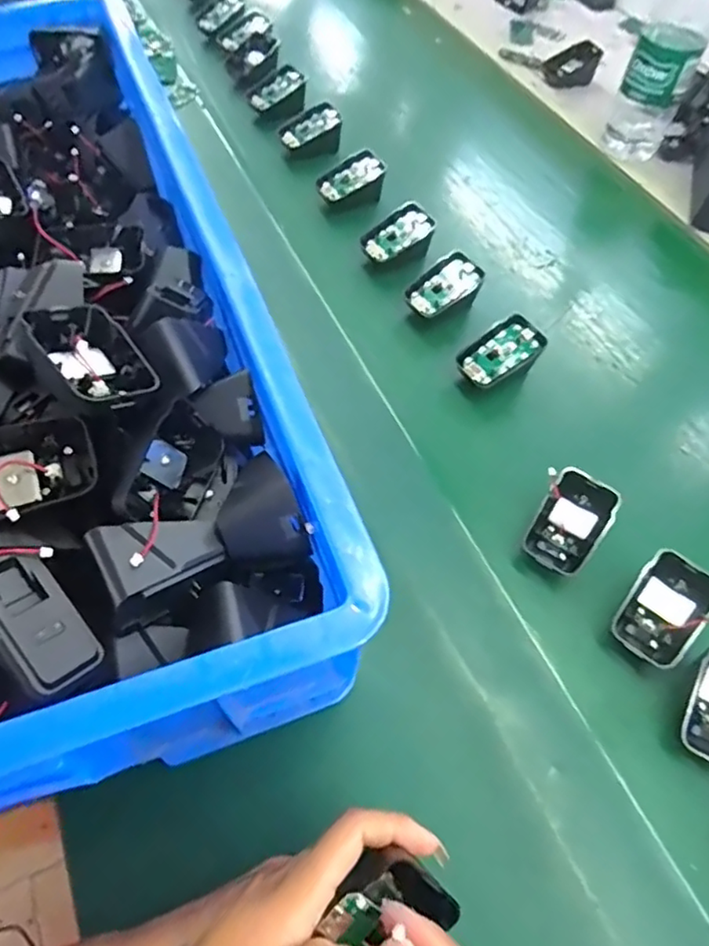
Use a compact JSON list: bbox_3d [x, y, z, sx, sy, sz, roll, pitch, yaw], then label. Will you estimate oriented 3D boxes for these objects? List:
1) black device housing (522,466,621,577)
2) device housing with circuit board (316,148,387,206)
[{"bbox_3d":[0.151,0.035,0.425,0.044,0.014,0.069,31,88,21],"label":"black device housing"},{"bbox_3d":[-0.004,-0.303,0.635,0.066,0.035,0.048,-23,62,-17],"label":"device housing with circuit board"}]

